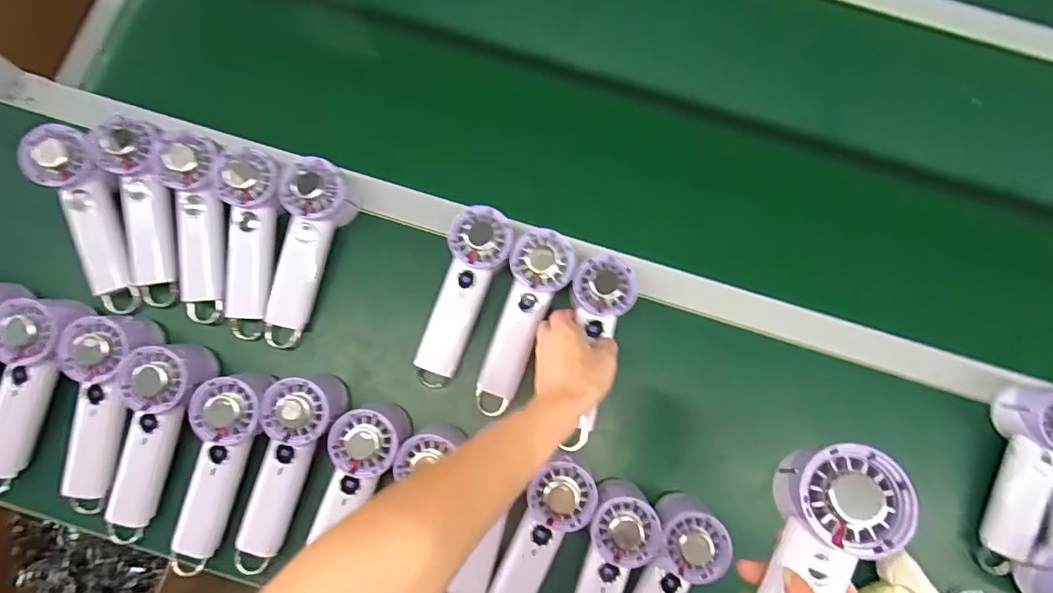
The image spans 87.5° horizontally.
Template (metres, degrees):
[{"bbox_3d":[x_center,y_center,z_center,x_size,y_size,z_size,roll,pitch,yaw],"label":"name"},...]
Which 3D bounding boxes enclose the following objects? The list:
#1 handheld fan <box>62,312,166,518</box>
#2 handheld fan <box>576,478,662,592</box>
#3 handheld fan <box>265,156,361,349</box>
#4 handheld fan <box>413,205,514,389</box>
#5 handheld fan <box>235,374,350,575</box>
[{"bbox_3d":[-0.420,0.119,0.557,0.074,0.066,0.199,11,93,1],"label":"handheld fan"},{"bbox_3d":[0.078,0.267,0.529,0.061,0.038,0.176,17,95,2],"label":"handheld fan"},{"bbox_3d":[-0.237,-0.046,0.588,0.065,0.058,0.199,17,96,2],"label":"handheld fan"},{"bbox_3d":[-0.068,0.004,0.565,0.059,0.034,0.192,20,94,3],"label":"handheld fan"},{"bbox_3d":[-0.243,0.171,0.550,0.069,0.059,0.197,21,94,3],"label":"handheld fan"}]

